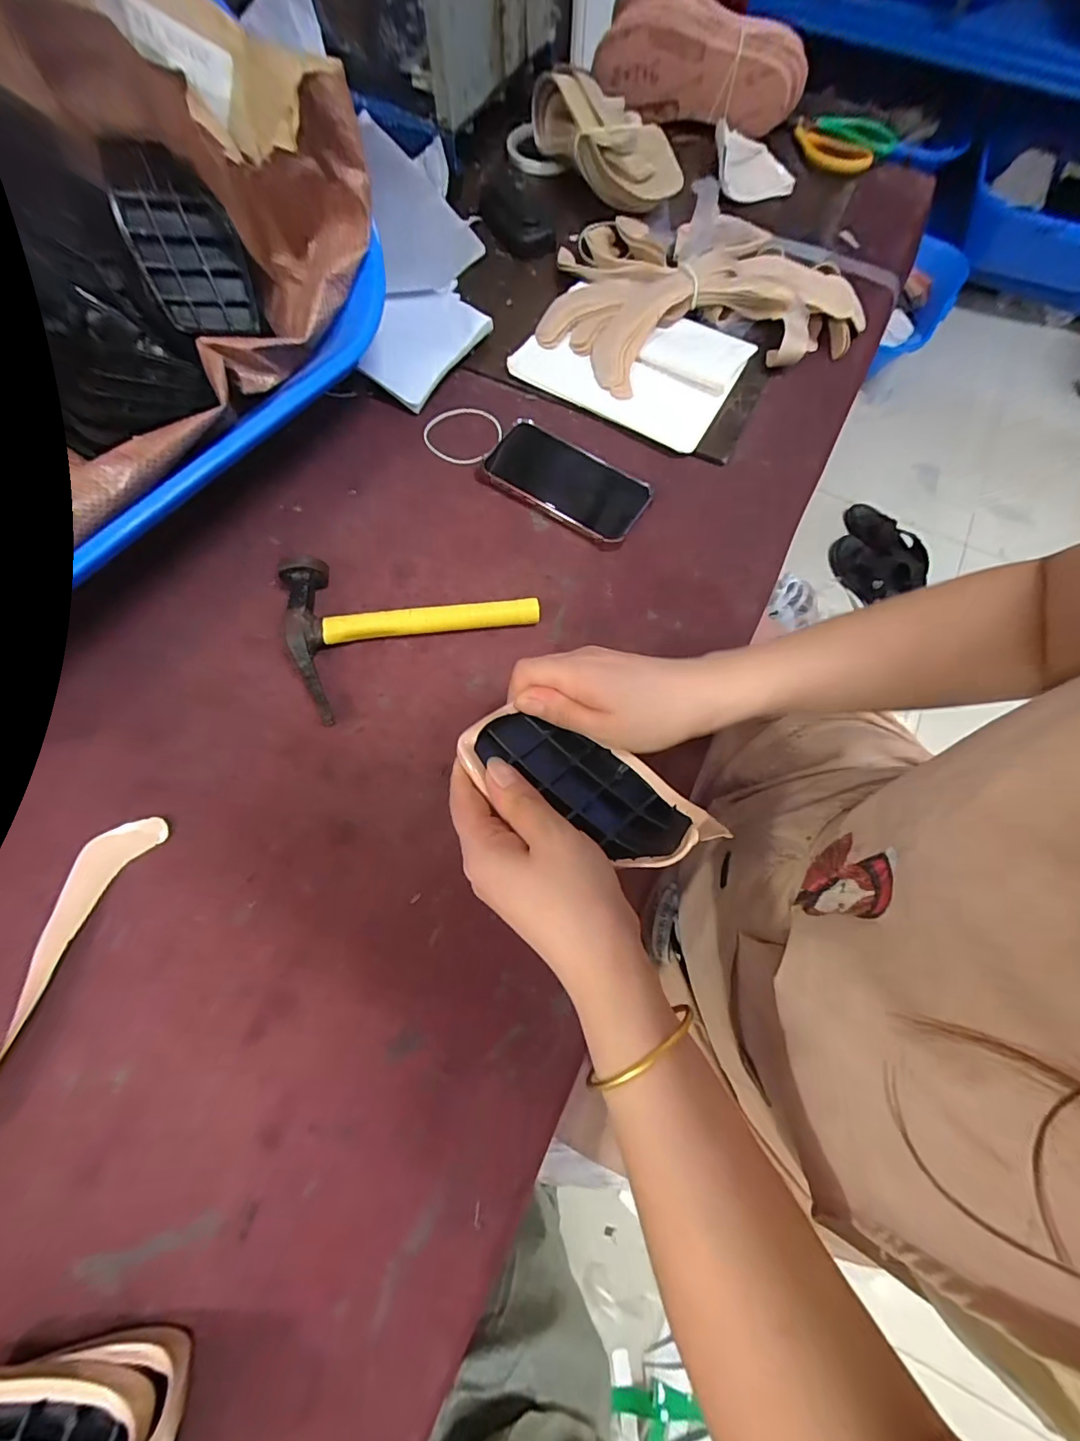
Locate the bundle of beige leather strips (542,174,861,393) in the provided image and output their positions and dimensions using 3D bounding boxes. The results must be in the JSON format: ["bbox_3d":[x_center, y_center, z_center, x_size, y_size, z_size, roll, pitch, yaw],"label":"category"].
[{"bbox_3d":[0.156,-0.460,0.524,0.333,0.045,0.251,-12,72,-6],"label":"bundle of beige leather strips"}]

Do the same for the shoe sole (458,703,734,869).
[{"bbox_3d":[0.027,0.035,0.279,0.137,0.034,0.059,28,72,8],"label":"shoe sole"}]

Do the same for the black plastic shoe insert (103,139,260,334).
[{"bbox_3d":[-0.295,-0.394,0.418,0.083,0.017,0.117,-16,113,-16],"label":"black plastic shoe insert"}]

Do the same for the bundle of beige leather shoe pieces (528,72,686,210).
[{"bbox_3d":[0.078,-0.657,0.564,0.105,0.051,0.197,-27,73,-10],"label":"bundle of beige leather shoe pieces"}]

